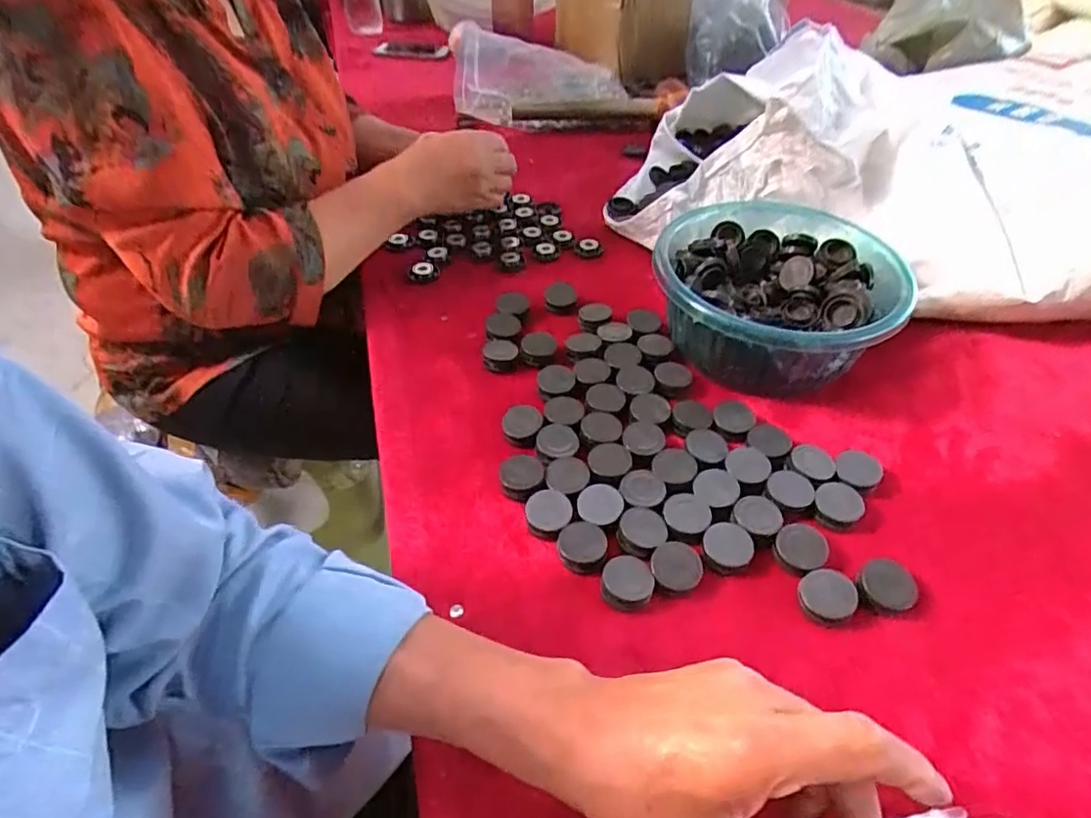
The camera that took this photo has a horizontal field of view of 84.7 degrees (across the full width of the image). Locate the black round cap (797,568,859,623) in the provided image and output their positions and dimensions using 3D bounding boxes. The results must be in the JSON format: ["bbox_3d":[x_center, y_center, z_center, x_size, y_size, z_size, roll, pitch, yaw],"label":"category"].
[{"bbox_3d":[0.179,0.117,0.378,0.035,0.005,0.030,-9,46,-10],"label":"black round cap"}]

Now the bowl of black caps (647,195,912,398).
[{"bbox_3d":[0.205,-0.115,0.545,0.198,0.073,0.225,20,47,17],"label":"bowl of black caps"}]

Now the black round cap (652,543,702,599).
[{"bbox_3d":[0.084,0.103,0.384,0.033,0.005,0.034,1,45,-1],"label":"black round cap"}]

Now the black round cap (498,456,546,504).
[{"bbox_3d":[-0.017,0.049,0.439,0.032,0.014,0.033,-3,45,-4],"label":"black round cap"}]

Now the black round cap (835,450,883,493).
[{"bbox_3d":[0.230,0.046,0.442,0.031,0.010,0.034,1,45,-1],"label":"black round cap"}]

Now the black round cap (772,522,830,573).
[{"bbox_3d":[0.171,0.092,0.398,0.031,0.008,0.035,31,52,26],"label":"black round cap"}]

